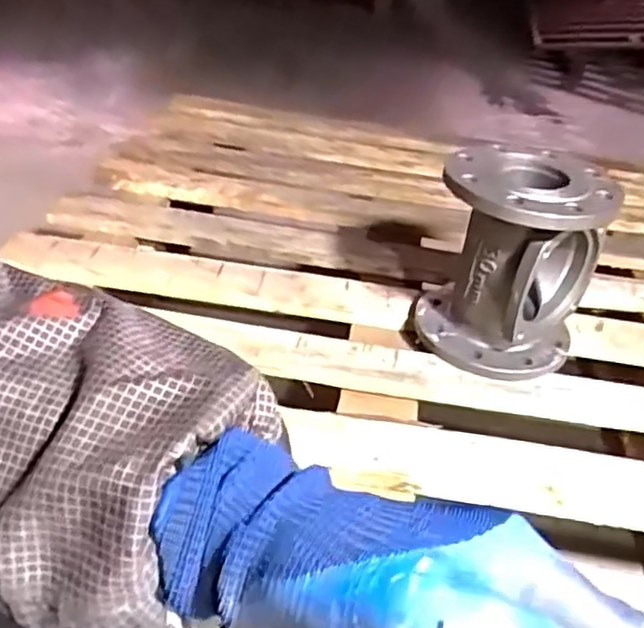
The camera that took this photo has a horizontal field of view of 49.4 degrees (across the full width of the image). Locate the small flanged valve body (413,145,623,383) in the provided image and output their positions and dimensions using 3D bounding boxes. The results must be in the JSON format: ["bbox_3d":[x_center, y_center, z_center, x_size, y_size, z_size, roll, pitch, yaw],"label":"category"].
[{"bbox_3d":[0.216,-0.052,0.828,0.189,0.230,0.202,20,37,17],"label":"small flanged valve body"}]

